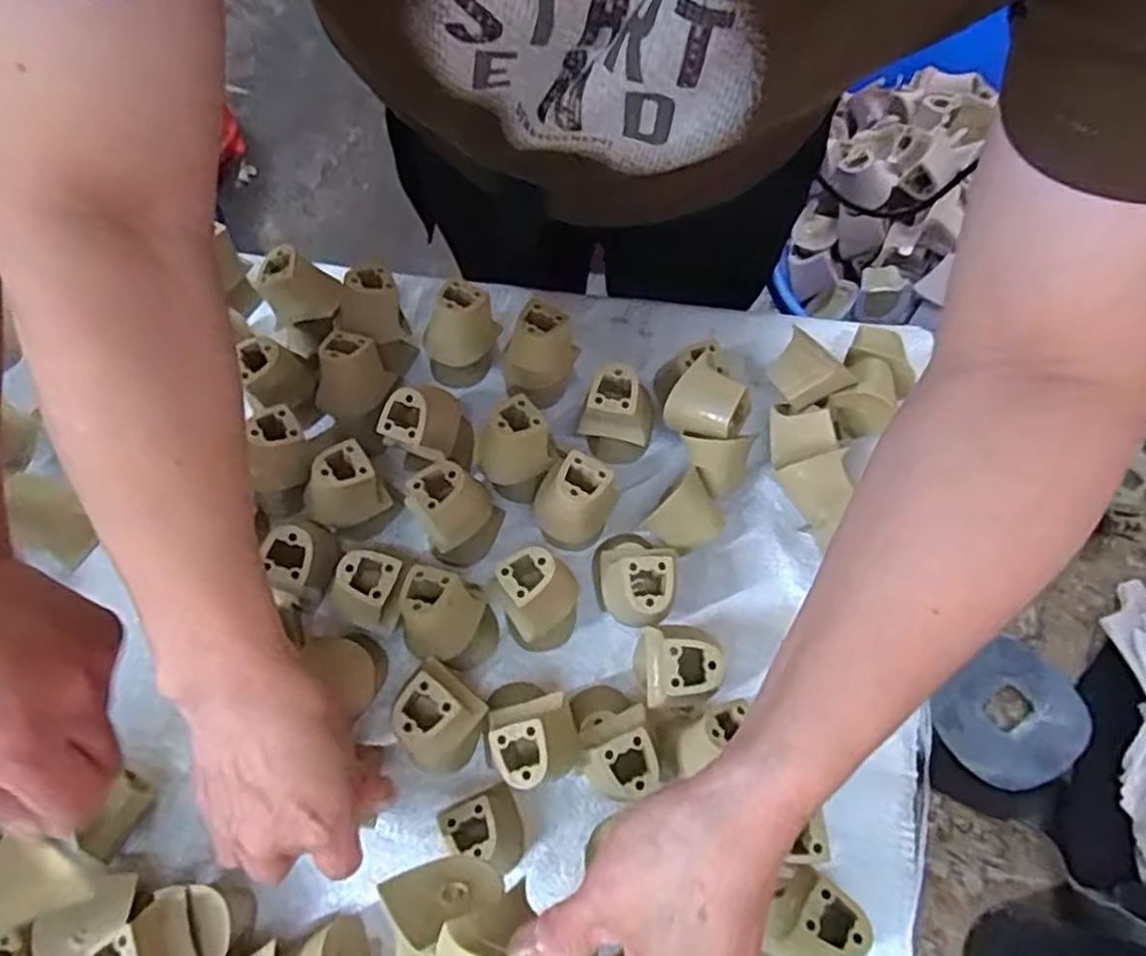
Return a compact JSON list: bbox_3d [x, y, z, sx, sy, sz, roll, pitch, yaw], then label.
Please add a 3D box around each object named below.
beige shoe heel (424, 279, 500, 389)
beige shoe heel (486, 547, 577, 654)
[{"bbox_3d":[-0.074,-0.092,0.481,0.047,0.067,0.050,-1,71,2],"label":"beige shoe heel"},{"bbox_3d":[-0.020,0.072,0.425,0.047,0.069,0.045,-25,72,-7],"label":"beige shoe heel"}]

